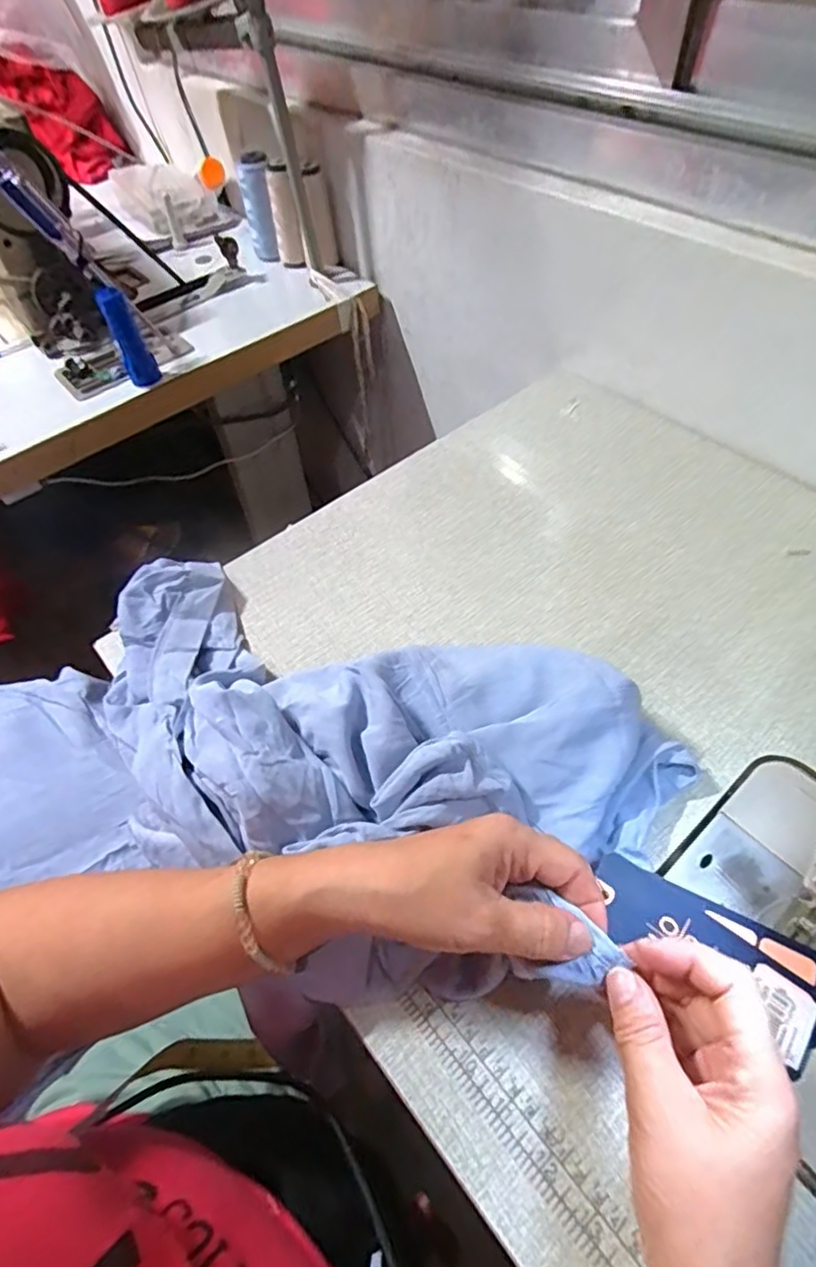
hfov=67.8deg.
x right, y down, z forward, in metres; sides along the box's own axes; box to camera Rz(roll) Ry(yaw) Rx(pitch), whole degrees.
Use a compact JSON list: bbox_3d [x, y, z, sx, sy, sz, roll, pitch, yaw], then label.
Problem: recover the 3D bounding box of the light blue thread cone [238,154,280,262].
[{"bbox_3d":[-0.194,-0.556,0.797,0.040,0.112,0.043,-13,54,-6],"label":"light blue thread cone"}]

